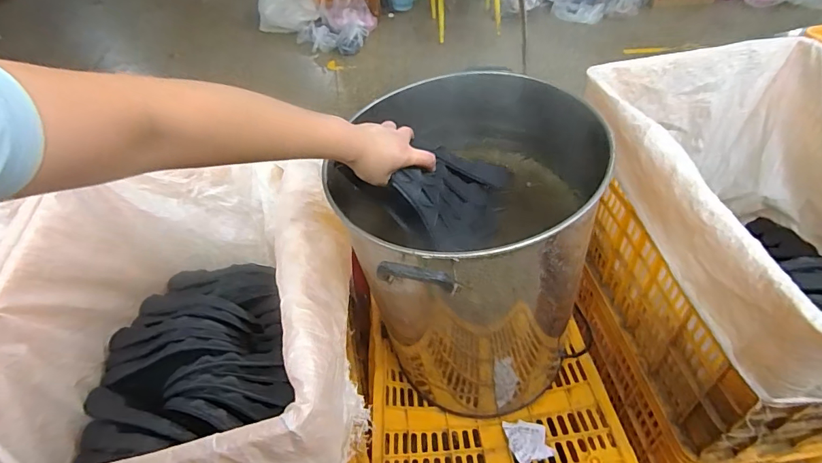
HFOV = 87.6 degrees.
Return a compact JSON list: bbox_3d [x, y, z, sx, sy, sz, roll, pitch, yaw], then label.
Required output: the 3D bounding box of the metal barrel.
[{"bbox_3d":[0.109,0.065,0.768,0.397,0.535,0.340,-36,53,-24],"label":"metal barrel"}]

